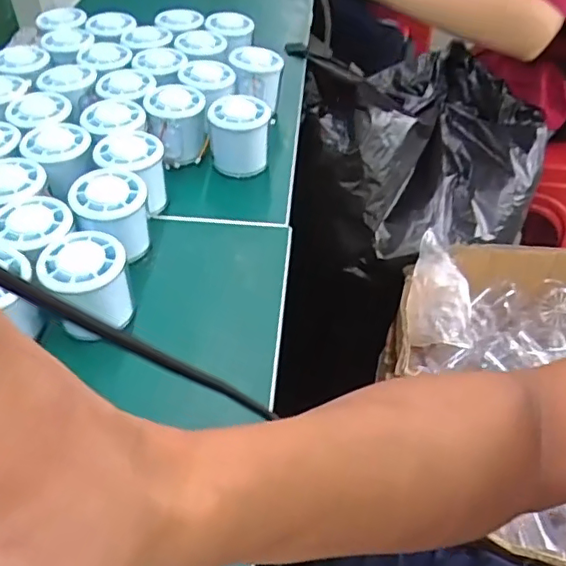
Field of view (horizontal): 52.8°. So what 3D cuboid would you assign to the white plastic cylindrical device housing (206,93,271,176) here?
[{"bbox_3d":[-0.041,-0.137,0.540,0.055,0.060,0.049,-3,46,-5],"label":"white plastic cylindrical device housing"}]

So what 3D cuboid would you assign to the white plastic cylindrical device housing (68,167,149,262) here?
[{"bbox_3d":[-0.137,-0.050,0.453,0.053,0.058,0.056,1,46,-1],"label":"white plastic cylindrical device housing"}]

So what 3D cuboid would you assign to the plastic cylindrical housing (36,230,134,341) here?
[{"bbox_3d":[-0.138,0.003,0.405,0.055,0.056,0.054,1,46,-1],"label":"plastic cylindrical housing"}]

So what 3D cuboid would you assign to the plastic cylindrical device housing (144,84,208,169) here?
[{"bbox_3d":[-0.102,-0.153,0.552,0.055,0.058,0.053,-10,47,-11],"label":"plastic cylindrical device housing"}]

